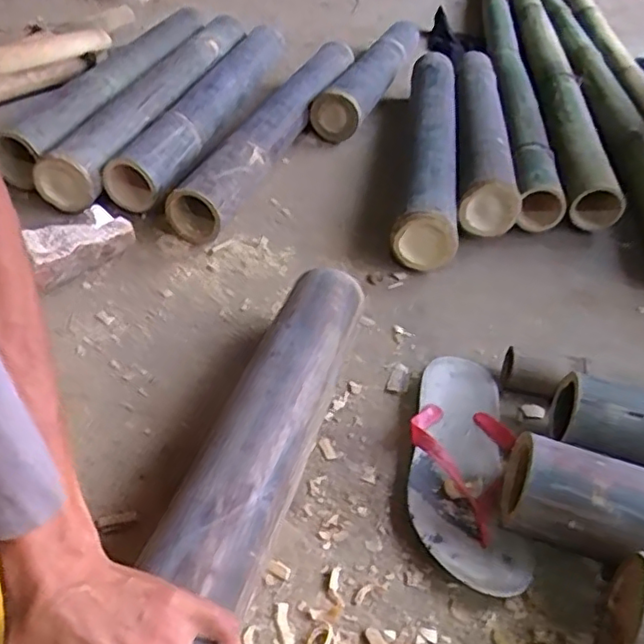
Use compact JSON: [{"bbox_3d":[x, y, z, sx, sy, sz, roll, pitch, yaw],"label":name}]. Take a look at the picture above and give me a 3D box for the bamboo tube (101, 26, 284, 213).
[{"bbox_3d":[-0.174,-0.363,1.014,0.078,0.063,0.586,13,43,6],"label":"bamboo tube"}]

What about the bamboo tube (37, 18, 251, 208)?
[{"bbox_3d":[-0.262,-0.350,0.980,0.076,0.072,0.564,13,43,6],"label":"bamboo tube"}]

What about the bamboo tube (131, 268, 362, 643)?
[{"bbox_3d":[-0.059,0.118,0.444,0.072,0.059,0.473,13,41,10],"label":"bamboo tube"}]

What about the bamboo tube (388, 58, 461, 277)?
[{"bbox_3d":[0.170,-0.282,0.973,0.081,0.087,0.590,11,43,3],"label":"bamboo tube"}]

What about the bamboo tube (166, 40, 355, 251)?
[{"bbox_3d":[-0.061,-0.318,0.991,0.080,0.078,0.617,16,42,10],"label":"bamboo tube"}]

